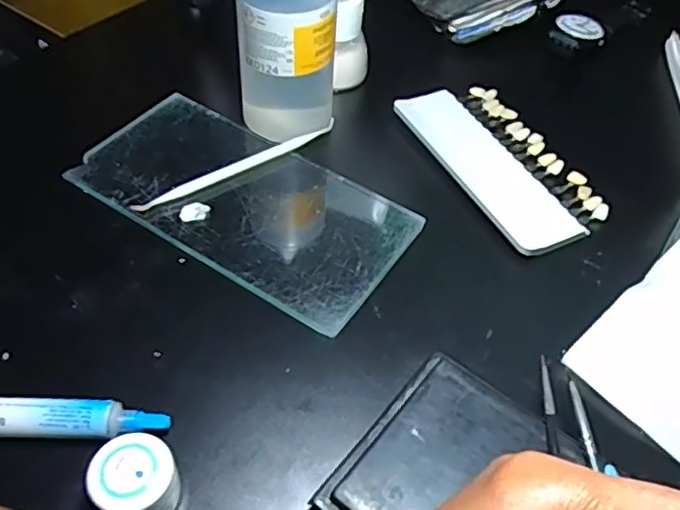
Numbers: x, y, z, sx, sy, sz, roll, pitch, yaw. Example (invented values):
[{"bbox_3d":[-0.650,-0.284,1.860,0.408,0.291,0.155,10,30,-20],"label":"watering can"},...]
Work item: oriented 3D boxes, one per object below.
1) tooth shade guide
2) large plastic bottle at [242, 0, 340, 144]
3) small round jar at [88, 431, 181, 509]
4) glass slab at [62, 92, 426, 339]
[{"bbox_3d":[0.104,-0.062,0.425,0.076,0.009,0.149,-19,53,-19],"label":"tooth shade guide"},{"bbox_3d":[-0.030,-0.137,0.382,0.056,0.144,0.051,-31,58,-26],"label":"large plastic bottle"},{"bbox_3d":[-0.083,0.094,0.265,0.031,0.031,0.031,2,49,-2],"label":"small round jar"},{"bbox_3d":[-0.057,-0.035,0.386,0.192,0.011,0.104,29,54,20],"label":"glass slab"}]

